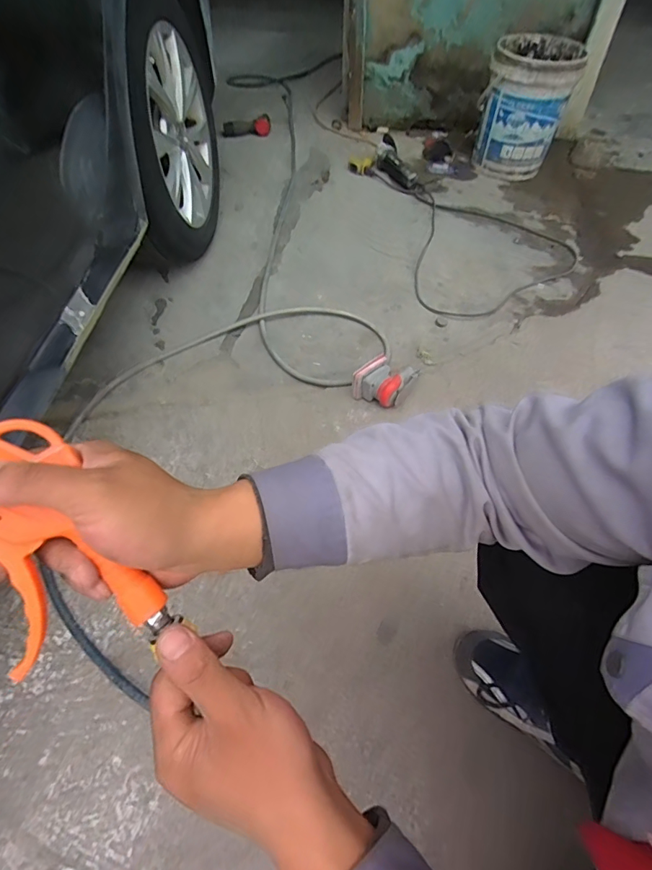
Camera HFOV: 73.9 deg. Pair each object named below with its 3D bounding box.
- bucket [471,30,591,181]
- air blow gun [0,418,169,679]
[{"bbox_3d":[0.656,-1.072,1.473,0.278,0.371,0.262,15,55,10],"label":"bucket"},{"bbox_3d":[-0.185,0.036,0.232,0.225,0.036,0.094,47,60,-10],"label":"air blow gun"}]

